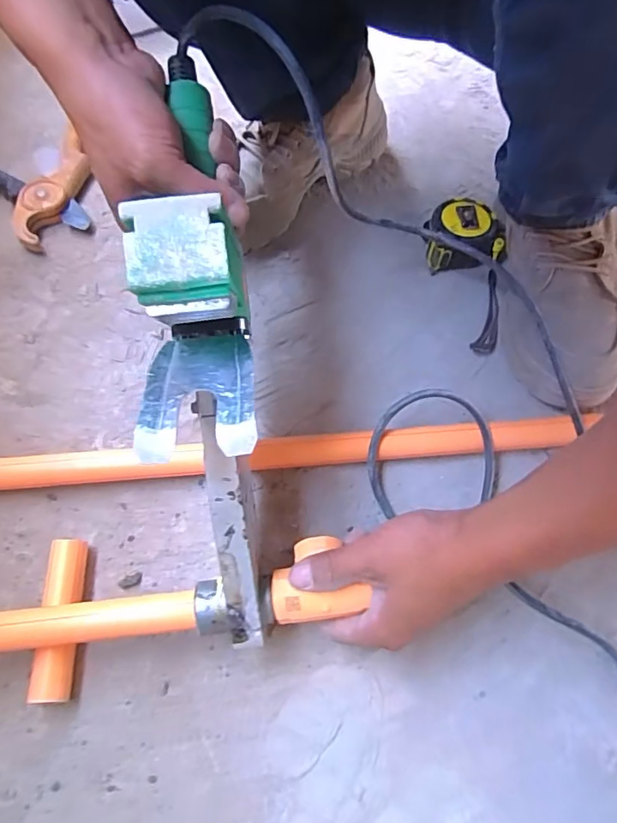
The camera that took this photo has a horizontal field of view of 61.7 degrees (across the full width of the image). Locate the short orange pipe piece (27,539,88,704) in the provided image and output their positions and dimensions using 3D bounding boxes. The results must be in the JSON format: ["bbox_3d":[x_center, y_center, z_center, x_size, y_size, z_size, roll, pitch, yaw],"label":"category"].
[{"bbox_3d":[-0.178,0.148,0.372,0.025,0.024,0.107,-4,63,-2],"label":"short orange pipe piece"}]

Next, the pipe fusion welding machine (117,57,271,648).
[{"bbox_3d":[-0.063,-0.030,0.303,0.057,0.123,0.352,-6,100,-4],"label":"pipe fusion welding machine"}]

